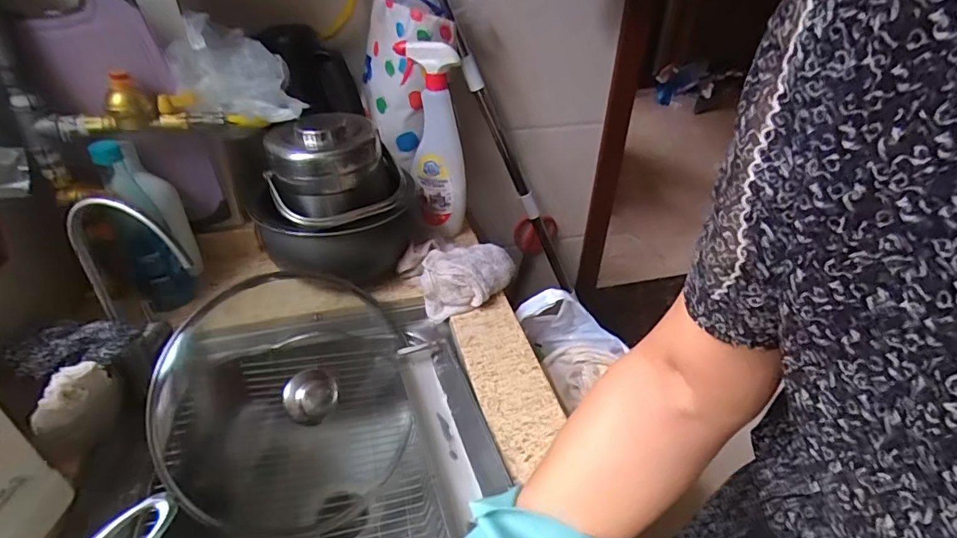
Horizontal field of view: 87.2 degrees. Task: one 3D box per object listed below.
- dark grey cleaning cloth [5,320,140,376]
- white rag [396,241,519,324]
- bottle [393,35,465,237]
[{"bbox_3d":[-0.422,0.079,0.518,0.105,0.032,0.061,-19,41,-26],"label":"dark grey cleaning cloth"},{"bbox_3d":[-0.017,0.003,0.734,0.171,0.068,0.106,-14,39,-21],"label":"white rag"},{"bbox_3d":[-0.067,-0.198,0.784,0.083,0.290,0.049,7,36,7],"label":"bottle"}]

